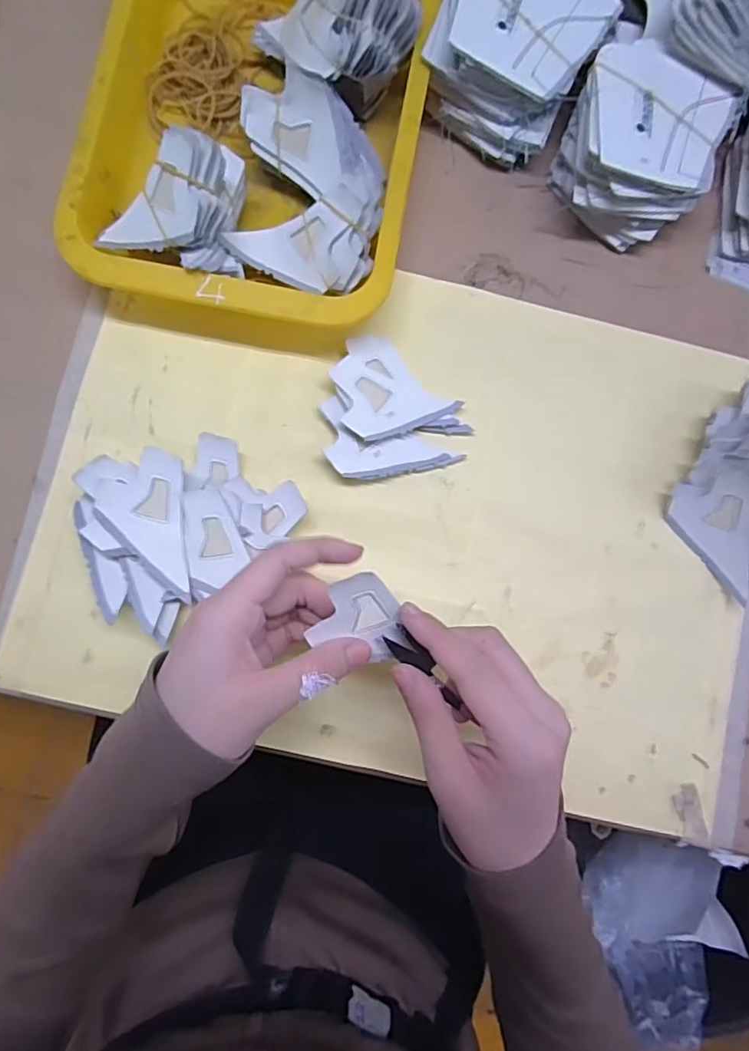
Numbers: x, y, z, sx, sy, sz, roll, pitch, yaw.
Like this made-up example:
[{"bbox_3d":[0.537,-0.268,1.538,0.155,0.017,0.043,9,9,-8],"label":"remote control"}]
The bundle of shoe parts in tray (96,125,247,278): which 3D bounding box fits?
[{"bbox_3d":[-0.122,-0.188,0.332,0.084,0.055,0.076,2,84,-4],"label":"bundle of shoe parts in tray"}]

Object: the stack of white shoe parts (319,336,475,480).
[{"bbox_3d":[0.012,-0.077,0.353,0.087,0.016,0.089,-8,85,-5],"label":"stack of white shoe parts"}]

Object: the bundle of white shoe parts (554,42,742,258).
[{"bbox_3d":[0.174,-0.247,0.367,0.098,0.052,0.107,16,83,-2],"label":"bundle of white shoe parts"}]

